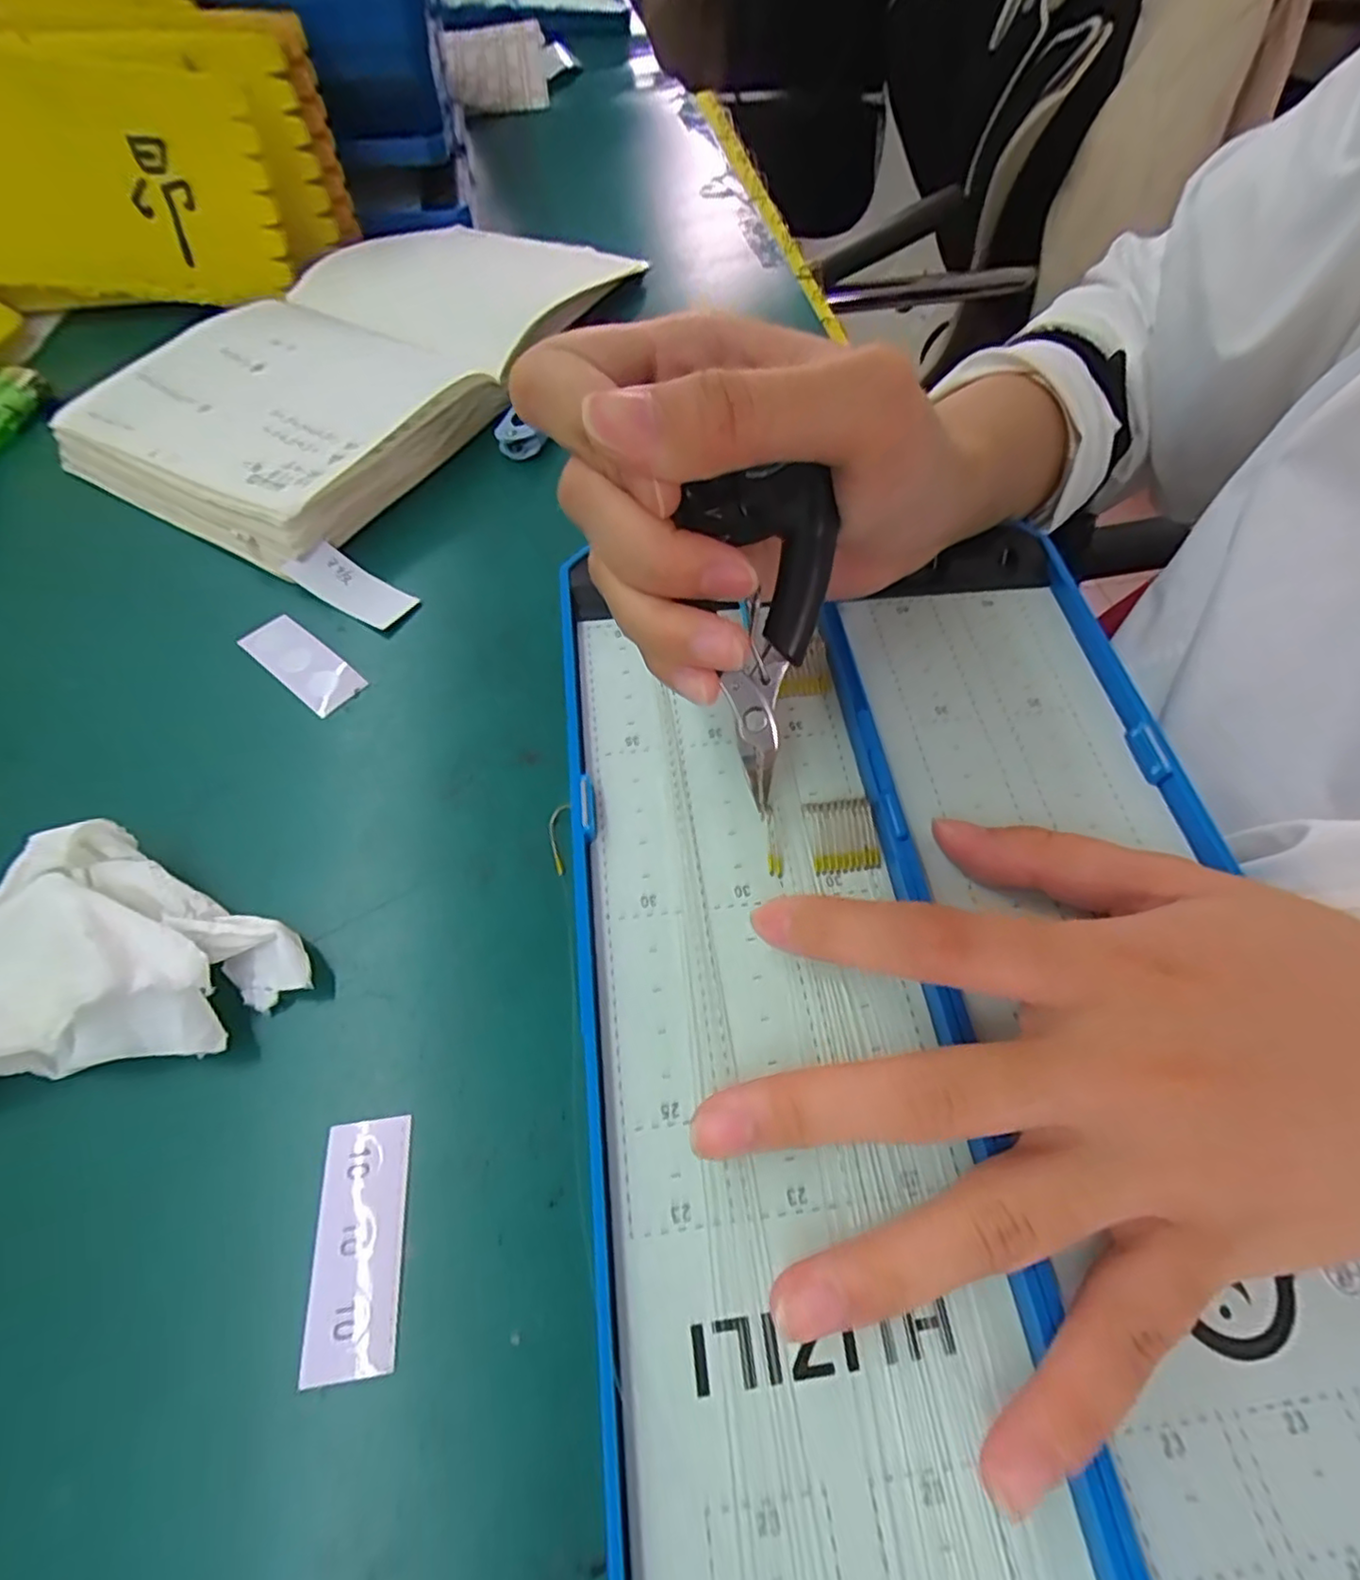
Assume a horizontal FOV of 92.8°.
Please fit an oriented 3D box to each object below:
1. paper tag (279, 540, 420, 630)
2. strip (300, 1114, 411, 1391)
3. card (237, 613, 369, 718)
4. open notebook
[{"bbox_3d":[-0.116,-0.072,0.228,0.044,0.009,0.018,29,63,12],"label":"paper tag"},{"bbox_3d":[-0.069,0.096,0.139,0.018,0.004,0.045,-6,60,-4],"label":"strip"},{"bbox_3d":[-0.125,-0.042,0.214,0.046,0.004,0.018,36,65,16],"label":"card"},{"bbox_3d":[-0.132,-0.196,0.288,0.129,0.030,0.239,29,63,12],"label":"open notebook"}]

